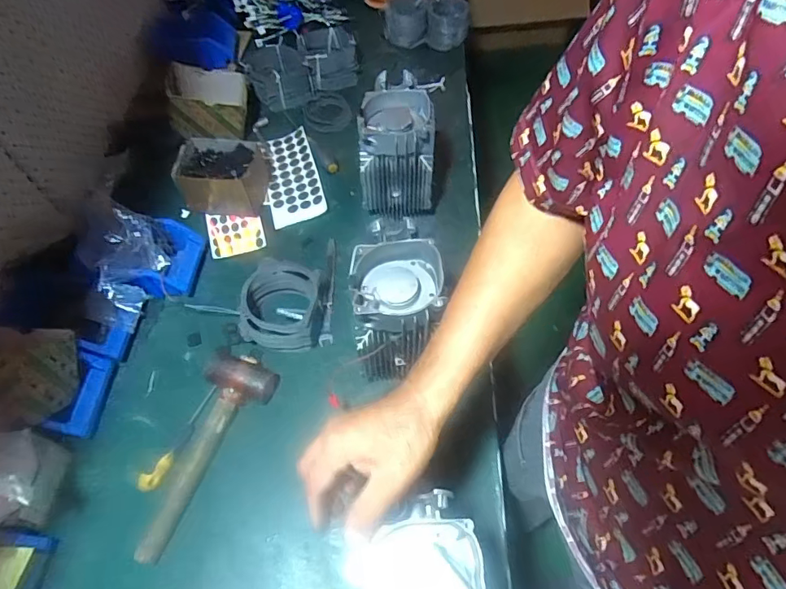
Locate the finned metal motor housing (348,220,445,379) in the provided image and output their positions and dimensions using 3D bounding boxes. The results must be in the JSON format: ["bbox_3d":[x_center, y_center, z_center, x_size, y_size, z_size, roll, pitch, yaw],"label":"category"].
[{"bbox_3d":[0.008,0.024,0.671,0.116,0.194,0.148,-5,56,0],"label":"finned metal motor housing"}]

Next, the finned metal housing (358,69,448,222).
[{"bbox_3d":[0.015,-0.245,0.842,0.122,0.199,0.134,8,57,8],"label":"finned metal housing"}]

